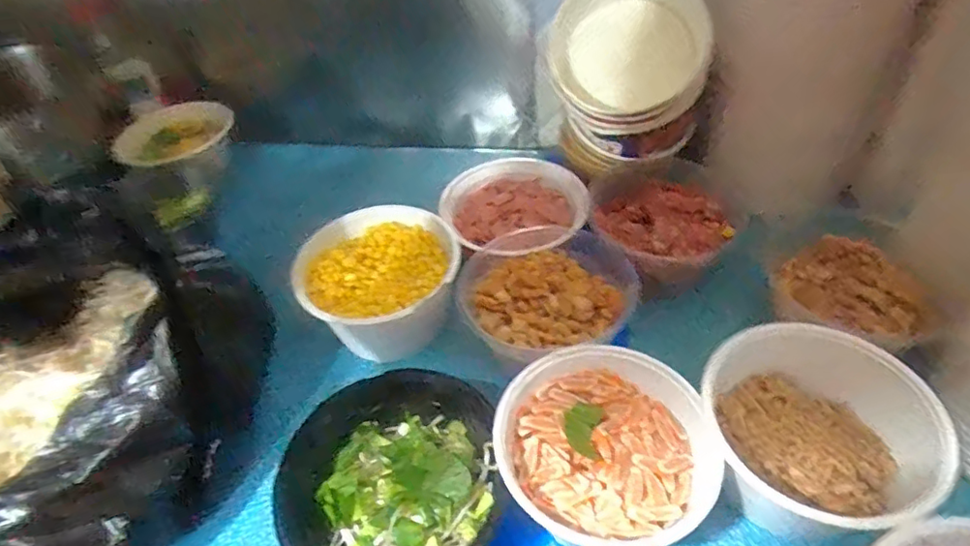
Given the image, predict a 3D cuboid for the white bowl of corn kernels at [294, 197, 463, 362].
[{"bbox_3d":[-0.110,0.018,0.639,0.161,0.104,0.162,-3,46,4],"label":"white bowl of corn kernels"}]

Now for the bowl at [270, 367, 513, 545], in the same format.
[{"bbox_3d":[-0.083,0.179,0.503,0.188,0.064,0.172,-3,46,4],"label":"bowl"}]

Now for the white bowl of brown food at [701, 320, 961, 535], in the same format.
[{"bbox_3d":[0.257,0.134,0.470,0.147,0.091,0.164,-23,48,-14],"label":"white bowl of brown food"}]

